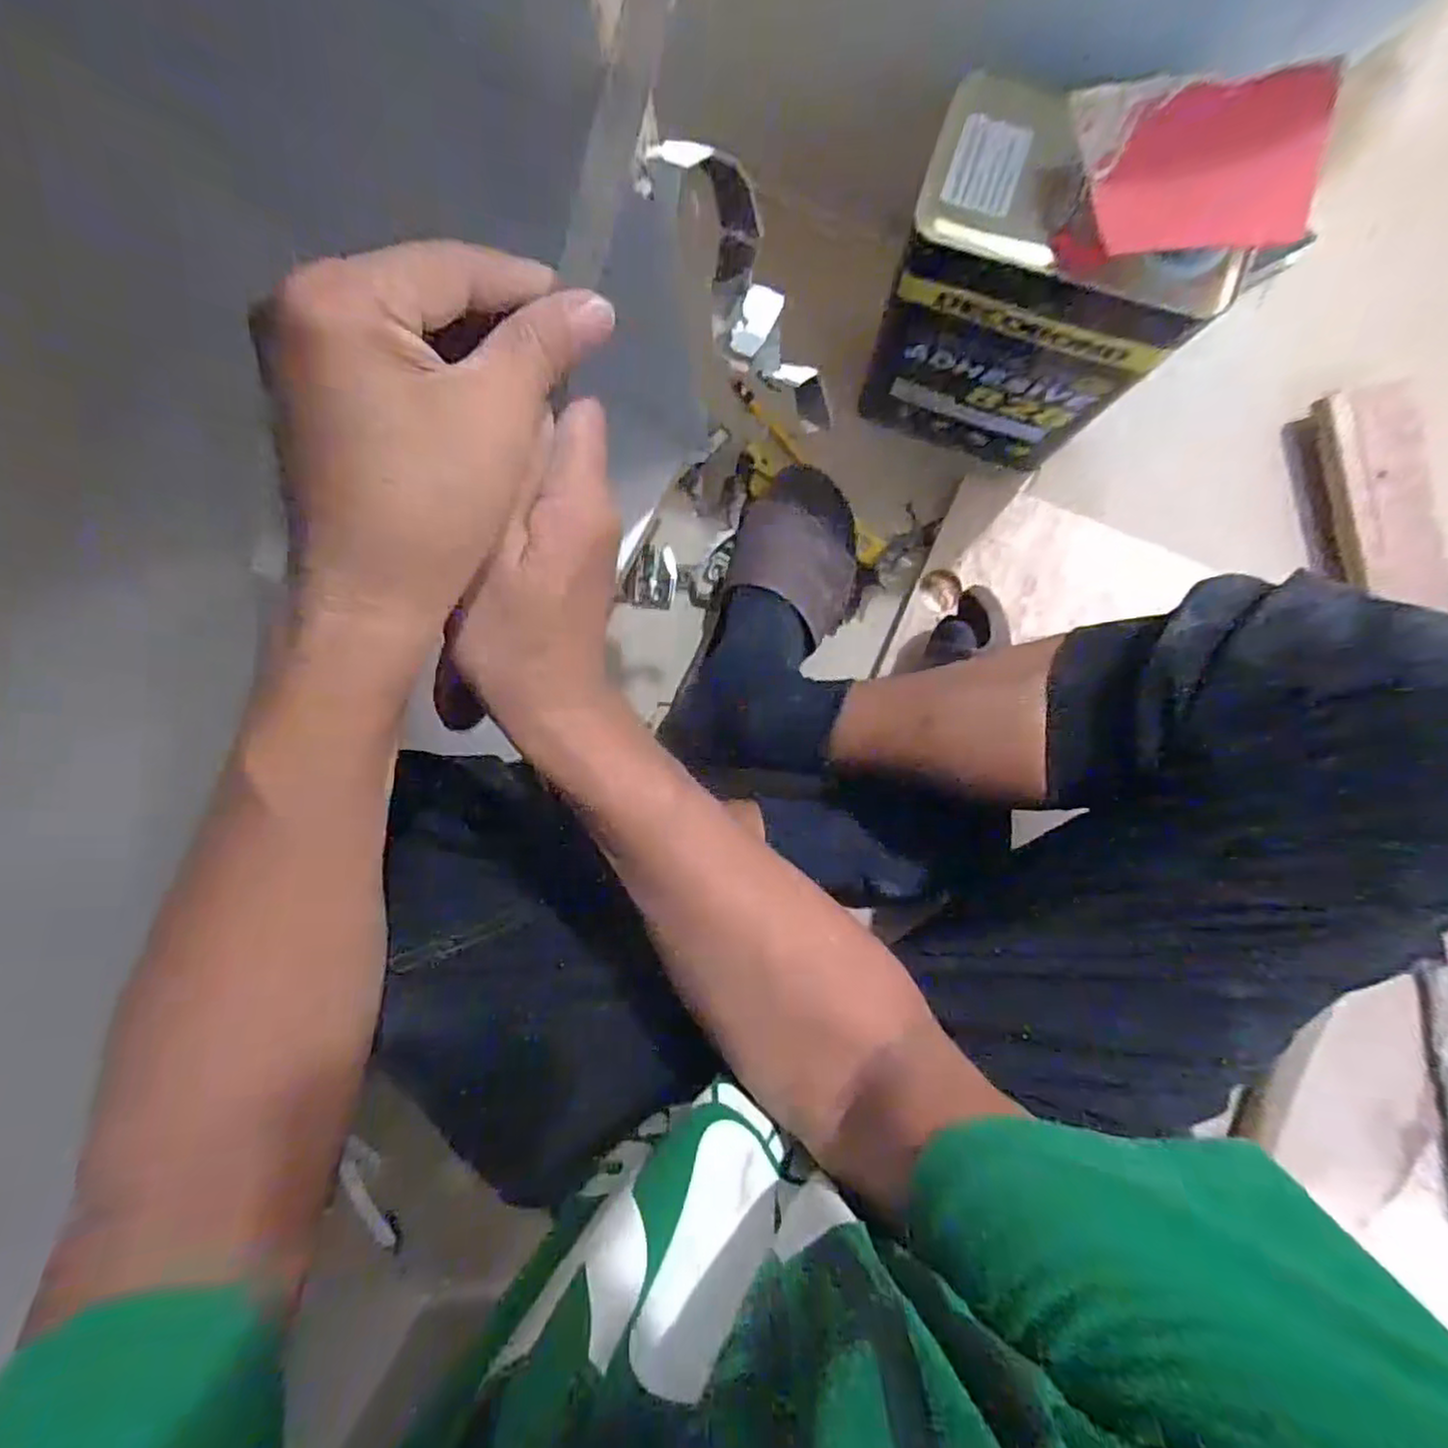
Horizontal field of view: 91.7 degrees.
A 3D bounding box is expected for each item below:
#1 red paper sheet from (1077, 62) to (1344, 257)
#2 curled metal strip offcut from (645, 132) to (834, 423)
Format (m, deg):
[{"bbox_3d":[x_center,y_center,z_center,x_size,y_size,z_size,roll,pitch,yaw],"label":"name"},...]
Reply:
[{"bbox_3d":[0.213,-0.253,0.316,0.100,0.005,0.075,4,91,13],"label":"red paper sheet"},{"bbox_3d":[0.011,-0.174,0.295,0.033,0.138,0.024,-41,53,3],"label":"curled metal strip offcut"}]

